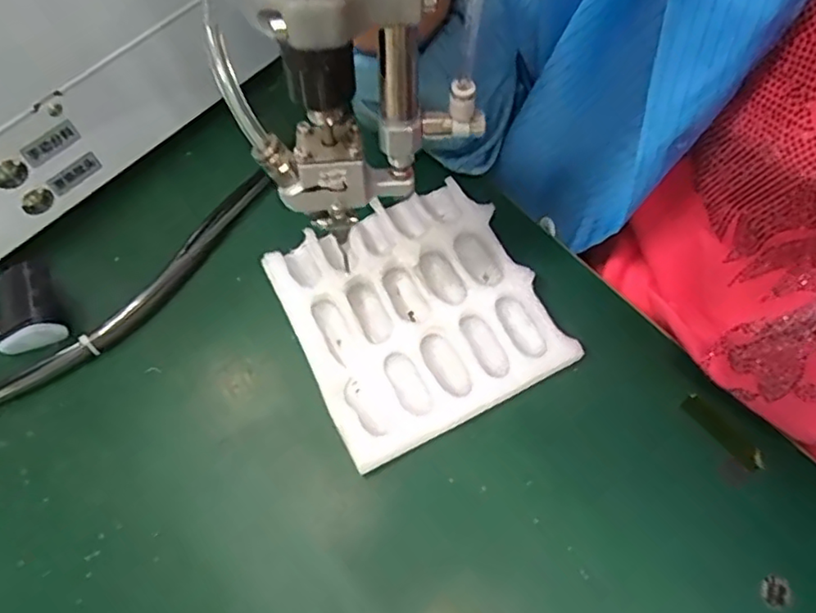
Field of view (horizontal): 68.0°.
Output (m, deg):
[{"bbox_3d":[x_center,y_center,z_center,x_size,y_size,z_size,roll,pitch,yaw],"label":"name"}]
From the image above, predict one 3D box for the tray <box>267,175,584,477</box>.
[{"bbox_3d":[0.004,0.002,0.328,0.124,0.023,0.127,-24,65,-12],"label":"tray"}]

